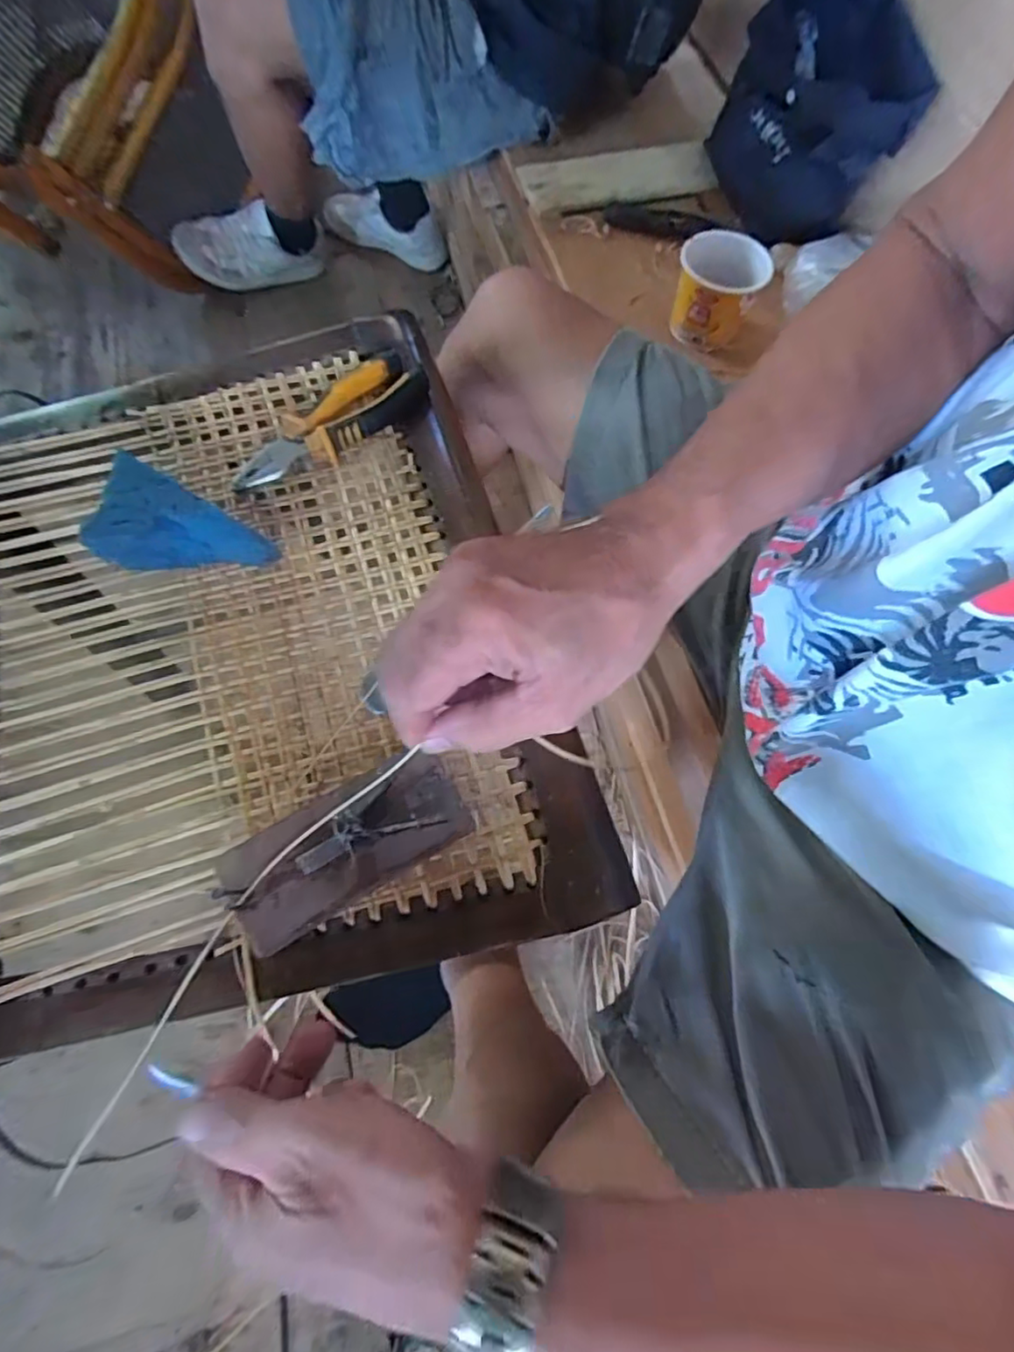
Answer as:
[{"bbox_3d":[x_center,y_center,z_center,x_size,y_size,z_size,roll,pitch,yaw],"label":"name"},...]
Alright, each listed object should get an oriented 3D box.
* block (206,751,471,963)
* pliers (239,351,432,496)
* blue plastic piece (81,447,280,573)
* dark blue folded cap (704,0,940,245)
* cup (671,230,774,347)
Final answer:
[{"bbox_3d":[-0.088,0.089,0.335,0.125,0.034,0.067,-29,72,-11],"label":"block"},{"bbox_3d":[-0.128,-0.183,0.446,0.156,0.023,0.048,-42,74,-15],"label":"pliers"},{"bbox_3d":[-0.208,-0.089,0.392,0.095,0.054,0.068,19,70,7],"label":"blue plastic piece"},{"bbox_3d":[0.355,-0.649,0.708,0.165,0.165,0.192,-4,69,-2],"label":"dark blue folded cap"},{"bbox_3d":[0.225,-0.413,0.657,0.087,0.079,0.080,0,69,0],"label":"cup"}]

